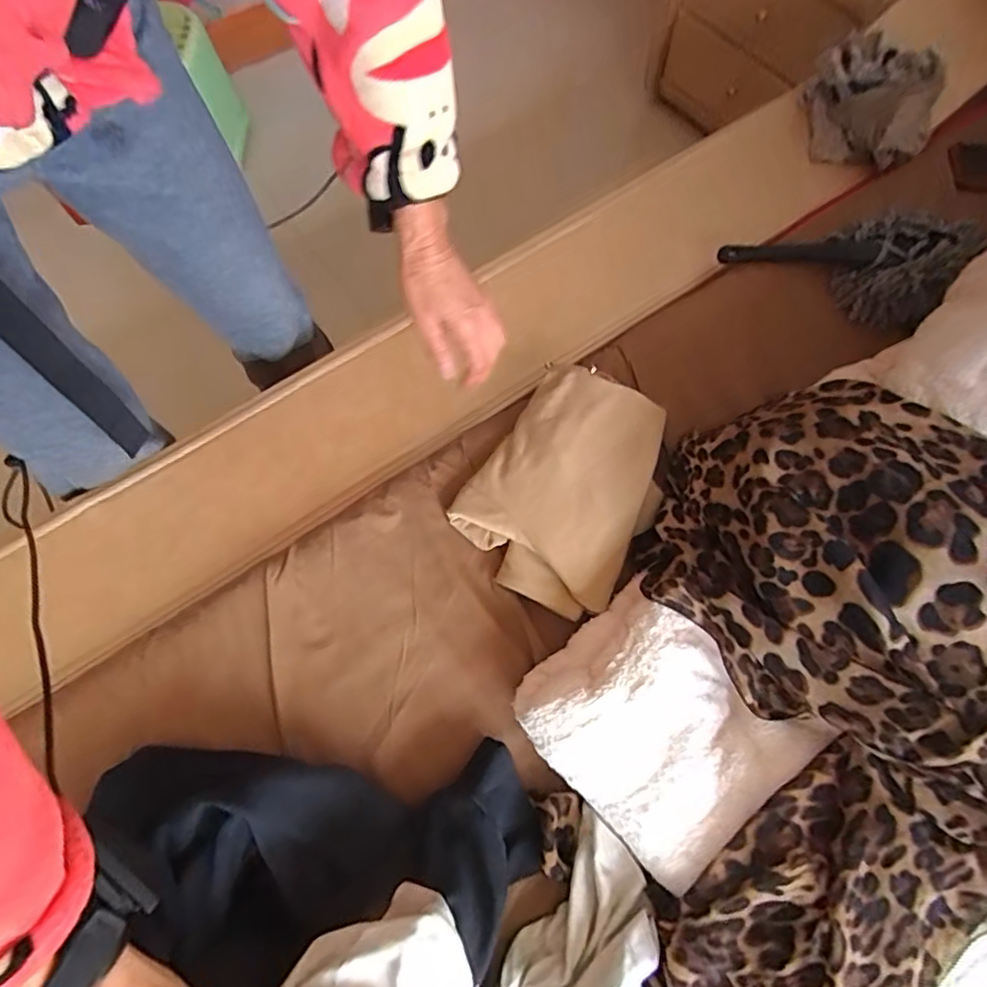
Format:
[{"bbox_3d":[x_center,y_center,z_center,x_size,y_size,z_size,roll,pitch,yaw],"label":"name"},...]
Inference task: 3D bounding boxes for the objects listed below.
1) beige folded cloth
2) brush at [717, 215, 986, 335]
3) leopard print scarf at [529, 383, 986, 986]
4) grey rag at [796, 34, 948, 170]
[{"bbox_3d":[0.080,-0.011,0.632,0.179,0.053,0.241,32,70,11],"label":"beige folded cloth"},{"bbox_3d":[0.450,-0.302,0.779,0.134,0.084,0.313,-28,40,-13],"label":"brush"},{"bbox_3d":[0.250,0.164,0.473,0.301,0.201,0.517,23,68,8],"label":"leopard print scarf"},{"bbox_3d":[0.527,-0.552,0.847,0.134,0.105,0.183,8,67,1],"label":"grey rag"}]

